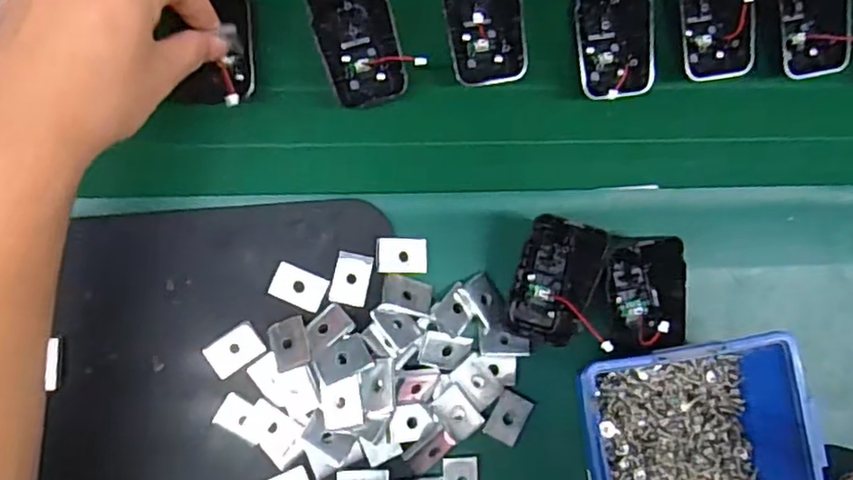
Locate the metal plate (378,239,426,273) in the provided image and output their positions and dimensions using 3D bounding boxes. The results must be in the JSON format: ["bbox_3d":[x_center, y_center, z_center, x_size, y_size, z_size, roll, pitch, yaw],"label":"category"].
[{"bbox_3d":[-0.013,0.009,0.355,0.029,0.006,0.019,0,84,-6],"label":"metal plate"}]

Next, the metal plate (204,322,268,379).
[{"bbox_3d":[-0.104,0.060,0.342,0.029,0.004,0.020,-35,89,-8],"label":"metal plate"}]

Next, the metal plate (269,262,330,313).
[{"bbox_3d":[-0.070,0.026,0.348,0.029,0.004,0.020,24,82,-3],"label":"metal plate"}]

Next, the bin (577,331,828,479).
[{"bbox_3d":[0.136,0.112,0.335,0.114,0.059,0.113,-9,85,-7],"label":"bin"}]

